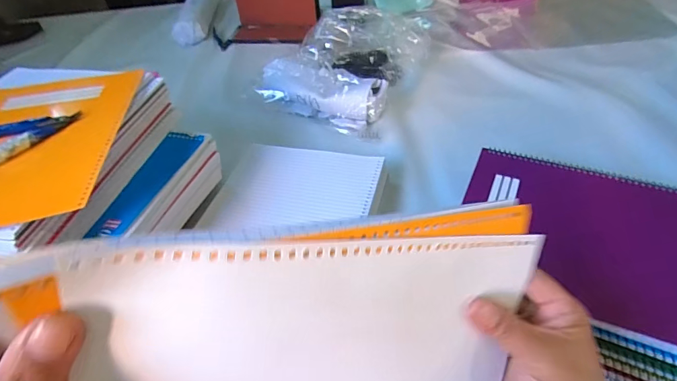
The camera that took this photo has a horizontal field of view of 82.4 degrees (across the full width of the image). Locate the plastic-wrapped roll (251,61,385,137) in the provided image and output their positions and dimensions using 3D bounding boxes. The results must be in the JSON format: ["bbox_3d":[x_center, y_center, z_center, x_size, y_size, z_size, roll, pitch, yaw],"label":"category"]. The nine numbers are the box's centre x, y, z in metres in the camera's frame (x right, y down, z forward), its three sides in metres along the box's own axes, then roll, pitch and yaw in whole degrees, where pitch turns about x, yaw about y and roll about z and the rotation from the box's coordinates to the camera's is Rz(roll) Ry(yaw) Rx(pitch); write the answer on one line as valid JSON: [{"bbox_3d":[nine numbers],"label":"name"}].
[{"bbox_3d":[-0.034,-0.160,0.660,0.228,0.072,0.084,15,48,19],"label":"plastic-wrapped roll"}]

